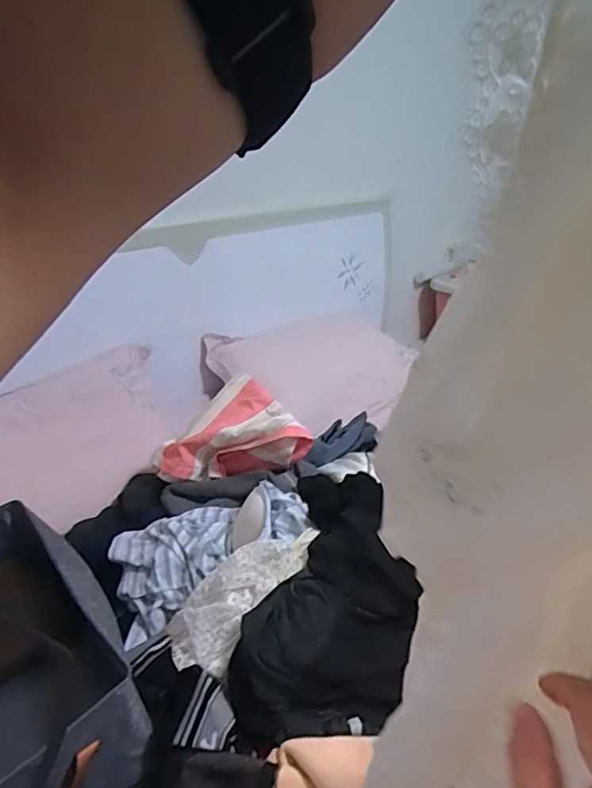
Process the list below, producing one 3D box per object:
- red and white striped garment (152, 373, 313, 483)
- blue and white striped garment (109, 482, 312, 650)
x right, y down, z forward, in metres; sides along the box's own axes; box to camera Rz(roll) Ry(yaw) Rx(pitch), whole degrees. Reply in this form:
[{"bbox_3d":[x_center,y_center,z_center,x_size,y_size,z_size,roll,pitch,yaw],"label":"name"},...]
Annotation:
[{"bbox_3d":[-0.130,0.082,1.110,0.314,0.155,0.164,3,31,0],"label":"red and white striped garment"},{"bbox_3d":[-0.148,0.260,0.932,0.352,0.082,0.182,-28,34,2],"label":"blue and white striped garment"}]

